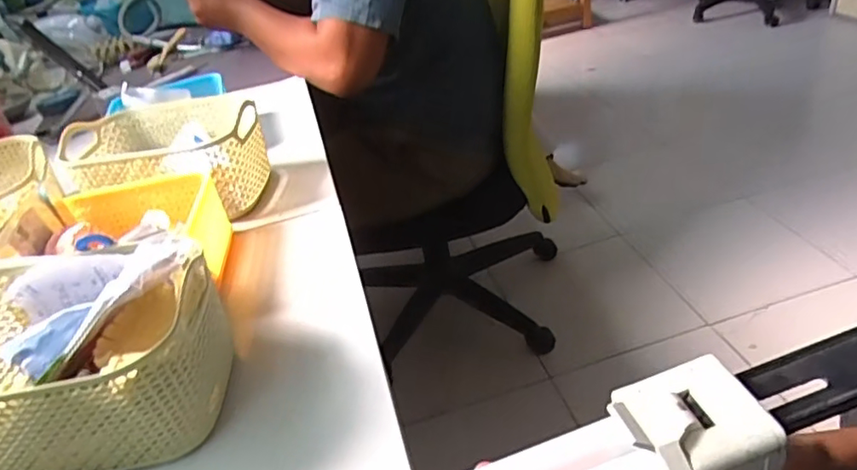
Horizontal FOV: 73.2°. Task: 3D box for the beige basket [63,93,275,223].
[{"bbox_3d":[-0.245,-0.072,0.558,0.172,0.076,0.130,-5,35,9],"label":"beige basket"}]

